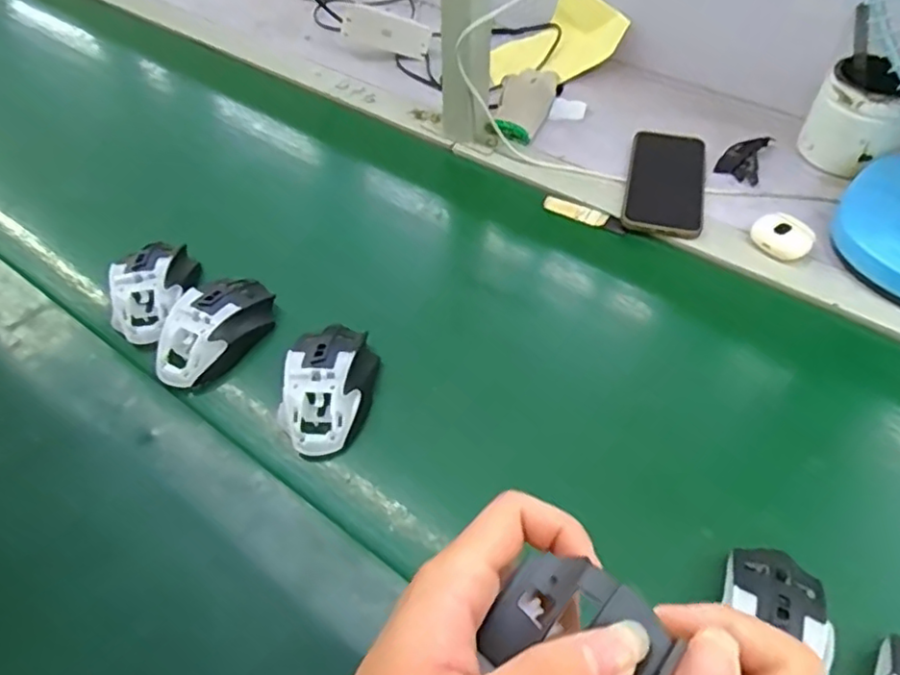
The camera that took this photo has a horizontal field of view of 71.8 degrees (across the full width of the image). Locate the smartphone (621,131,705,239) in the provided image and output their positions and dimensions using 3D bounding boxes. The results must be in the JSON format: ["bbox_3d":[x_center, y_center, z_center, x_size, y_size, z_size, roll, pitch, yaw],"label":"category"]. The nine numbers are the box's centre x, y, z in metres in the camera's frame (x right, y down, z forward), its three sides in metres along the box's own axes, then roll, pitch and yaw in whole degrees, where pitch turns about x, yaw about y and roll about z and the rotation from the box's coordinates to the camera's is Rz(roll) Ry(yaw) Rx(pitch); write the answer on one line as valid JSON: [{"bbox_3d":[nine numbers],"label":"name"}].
[{"bbox_3d":[0.224,-0.164,0.642,0.076,0.010,0.167,12,49,11],"label":"smartphone"}]

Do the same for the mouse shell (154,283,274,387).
[{"bbox_3d":[-0.197,-0.008,0.520,0.061,0.036,0.109,27,54,23],"label":"mouse shell"}]

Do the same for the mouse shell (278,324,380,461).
[{"bbox_3d":[-0.093,0.036,0.482,0.064,0.039,0.105,5,48,5],"label":"mouse shell"}]

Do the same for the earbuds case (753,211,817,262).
[{"bbox_3d":[0.308,-0.093,0.577,0.052,0.023,0.040,26,53,22],"label":"earbuds case"}]

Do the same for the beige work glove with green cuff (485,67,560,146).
[{"bbox_3d":[0.087,-0.281,0.726,0.059,0.039,0.145,14,50,13],"label":"beige work glove with green cuff"}]

